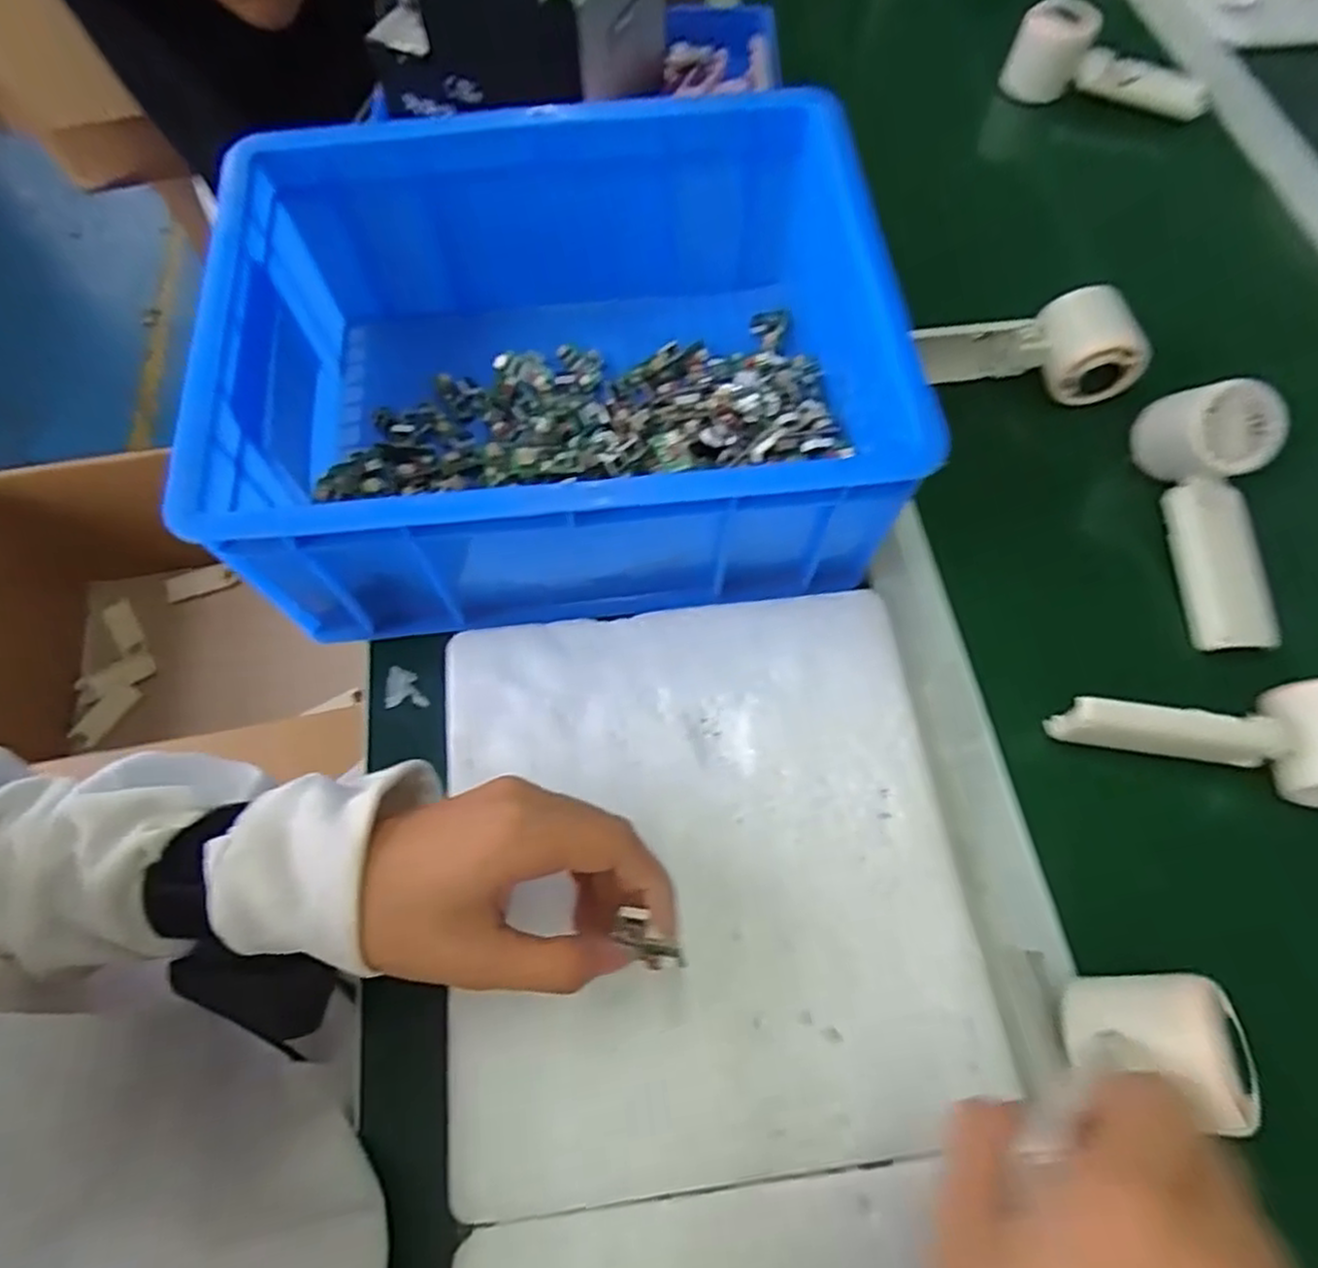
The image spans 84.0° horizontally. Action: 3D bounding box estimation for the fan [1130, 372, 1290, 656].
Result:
[{"bbox_3d":[0.338,-0.070,0.440,0.057,0.055,0.158,-1,80,-1],"label":"fan"}]

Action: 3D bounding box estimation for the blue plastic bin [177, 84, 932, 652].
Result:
[{"bbox_3d":[-0.049,-0.151,0.418,0.345,0.124,0.262,-4,66,-3],"label":"blue plastic bin"}]

